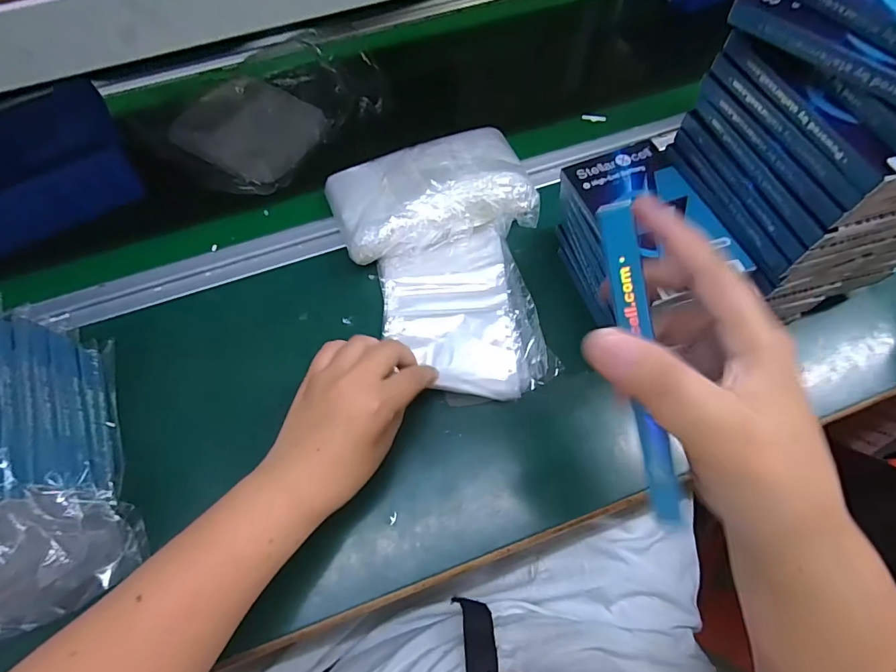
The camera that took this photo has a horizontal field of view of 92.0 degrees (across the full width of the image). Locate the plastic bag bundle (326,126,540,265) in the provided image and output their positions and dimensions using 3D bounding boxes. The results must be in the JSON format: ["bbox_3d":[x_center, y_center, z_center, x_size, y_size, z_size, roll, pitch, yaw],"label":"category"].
[{"bbox_3d":[-0.016,-0.140,0.416,0.191,0.044,0.129,-19,63,-7],"label":"plastic bag bundle"}]

